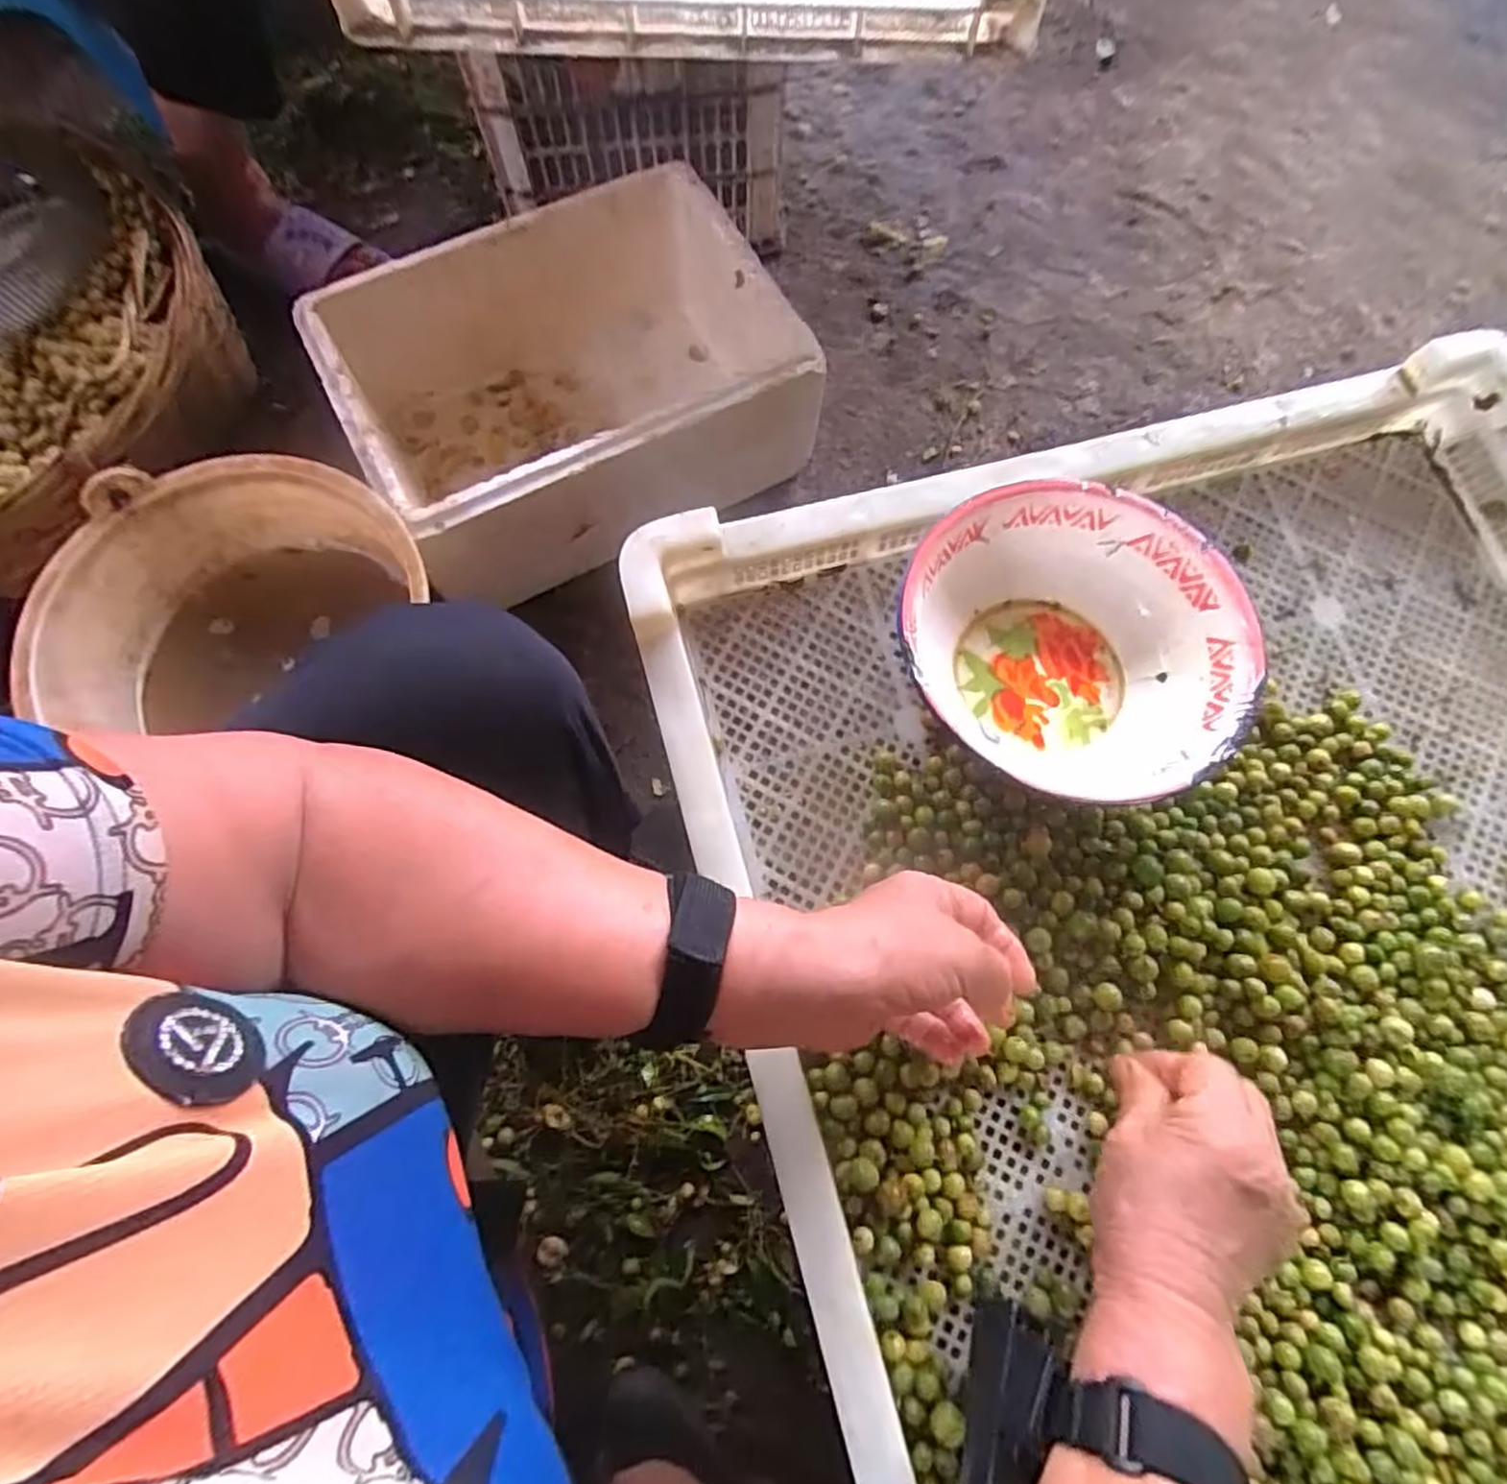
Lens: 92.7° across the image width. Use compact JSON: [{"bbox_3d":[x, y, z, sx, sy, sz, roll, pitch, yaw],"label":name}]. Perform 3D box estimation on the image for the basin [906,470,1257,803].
[{"bbox_3d":[0.181,-0.060,0.422,0.184,0.071,0.170,0,71,-1],"label":"basin"}]

